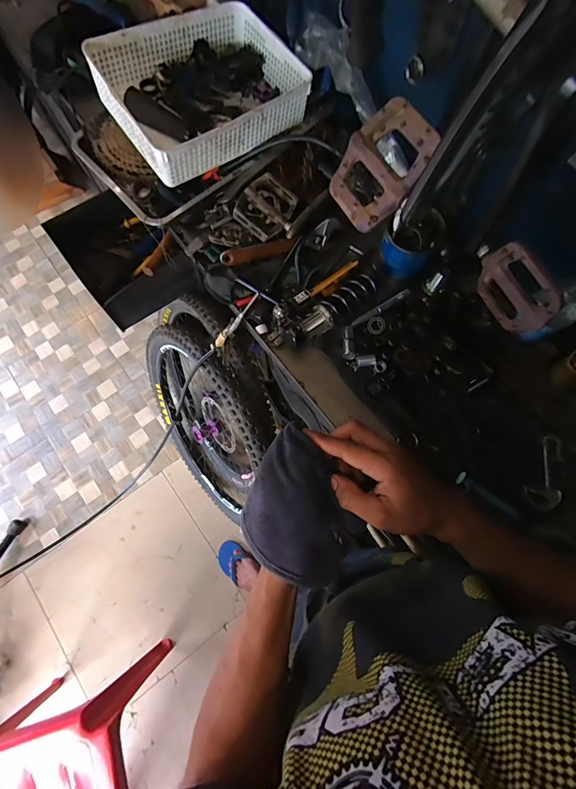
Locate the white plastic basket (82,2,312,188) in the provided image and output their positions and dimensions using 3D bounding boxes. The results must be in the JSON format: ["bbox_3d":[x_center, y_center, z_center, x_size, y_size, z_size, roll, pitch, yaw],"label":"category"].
[{"bbox_3d":[-0.149,-0.556,0.662,0.328,0.094,0.253,-35,76,-9],"label":"white plastic basket"}]

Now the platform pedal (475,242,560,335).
[{"bbox_3d":[0.250,-0.121,0.411,0.024,0.108,0.107,-32,76,-9],"label":"platform pedal"}]

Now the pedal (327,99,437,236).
[{"bbox_3d":[0.098,-0.241,0.387,0.108,0.018,0.099,-39,69,32],"label":"pedal"}]

